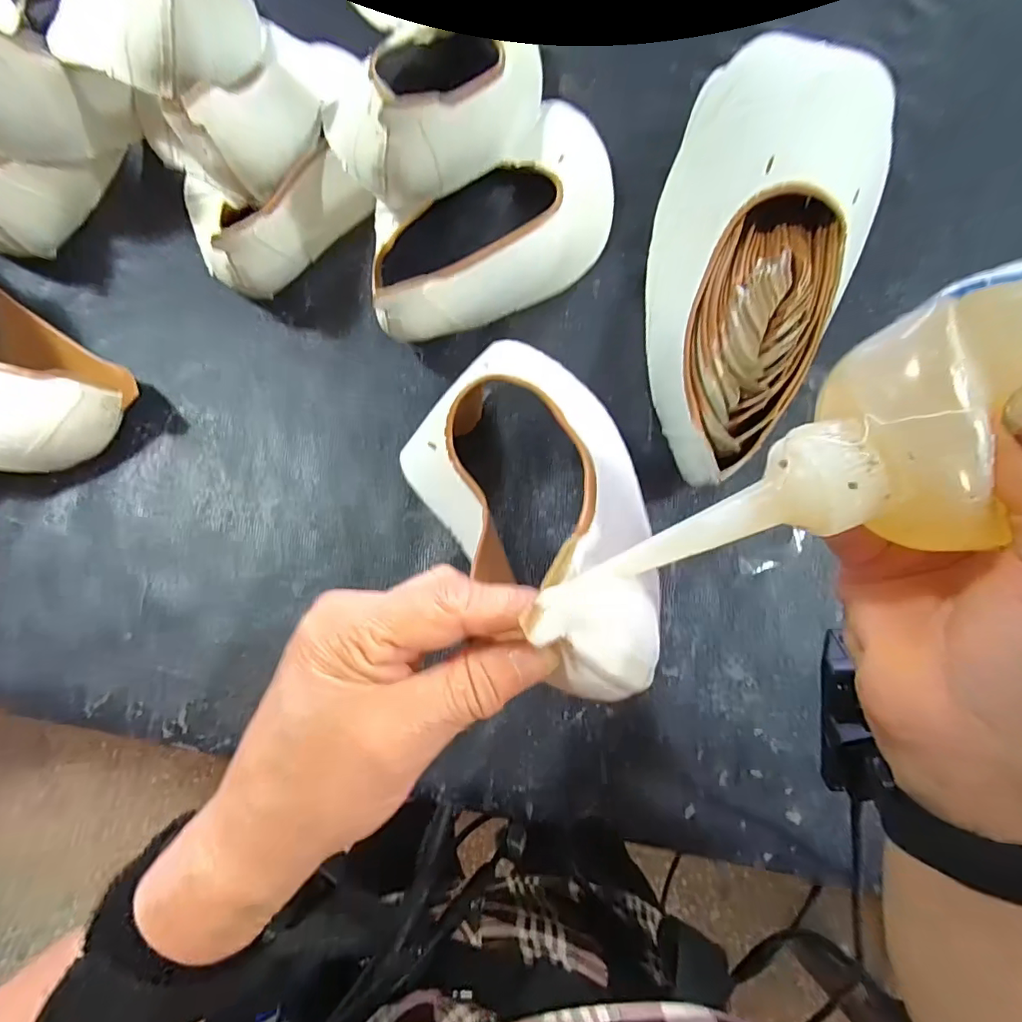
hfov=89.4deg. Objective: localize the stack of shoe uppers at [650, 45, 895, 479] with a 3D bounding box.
[{"bbox_3d":[0.153,-0.151,0.332,0.122,0.088,0.292,13,78,3],"label":"stack of shoe uppers"}]

